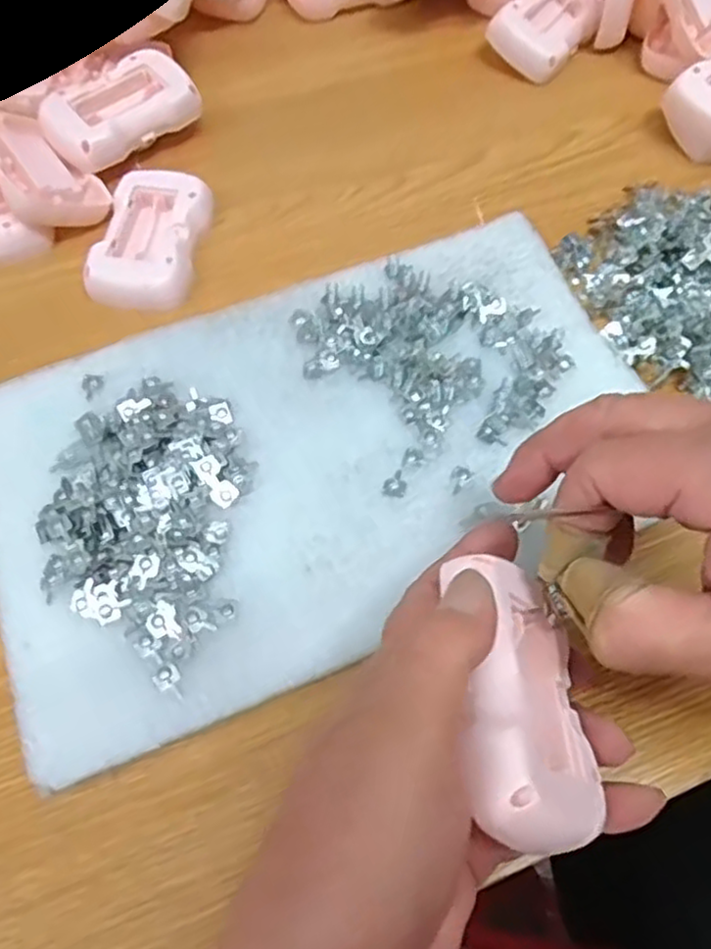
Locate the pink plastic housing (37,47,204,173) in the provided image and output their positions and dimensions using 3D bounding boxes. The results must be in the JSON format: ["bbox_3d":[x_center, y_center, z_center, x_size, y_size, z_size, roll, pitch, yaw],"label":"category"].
[{"bbox_3d":[-0.134,-0.209,0.410,0.083,0.018,0.051,-40,69,-19],"label":"pink plastic housing"}]

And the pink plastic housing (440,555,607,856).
[{"bbox_3d":[0.051,0.066,0.217,0.041,0.034,0.082,-3,63,-2],"label":"pink plastic housing"}]

